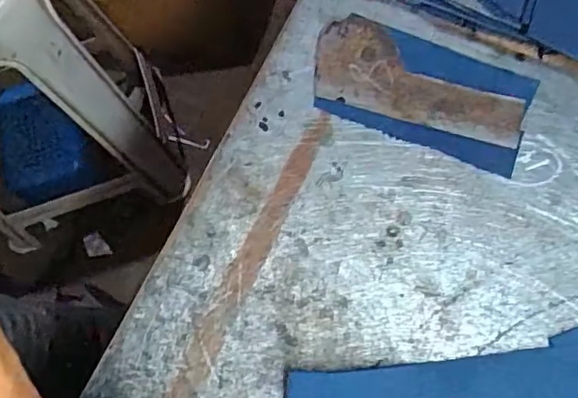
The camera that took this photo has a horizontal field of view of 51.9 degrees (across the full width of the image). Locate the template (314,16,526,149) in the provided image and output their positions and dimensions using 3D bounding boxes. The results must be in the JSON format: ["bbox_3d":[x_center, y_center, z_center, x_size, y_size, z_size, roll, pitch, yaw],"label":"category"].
[{"bbox_3d":[0.087,-0.081,0.400,0.142,0.005,0.061,17,73,6],"label":"template"}]

